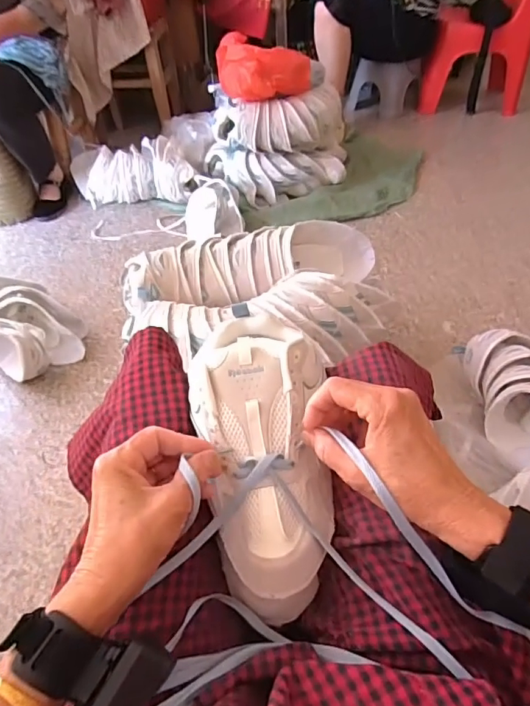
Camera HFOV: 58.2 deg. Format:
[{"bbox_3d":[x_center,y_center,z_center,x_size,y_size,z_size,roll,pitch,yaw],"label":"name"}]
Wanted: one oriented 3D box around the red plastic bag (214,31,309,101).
[{"bbox_3d":[-0.003,-0.789,1.321,0.260,0.128,0.131,-1,46,2],"label":"red plastic bag"}]

